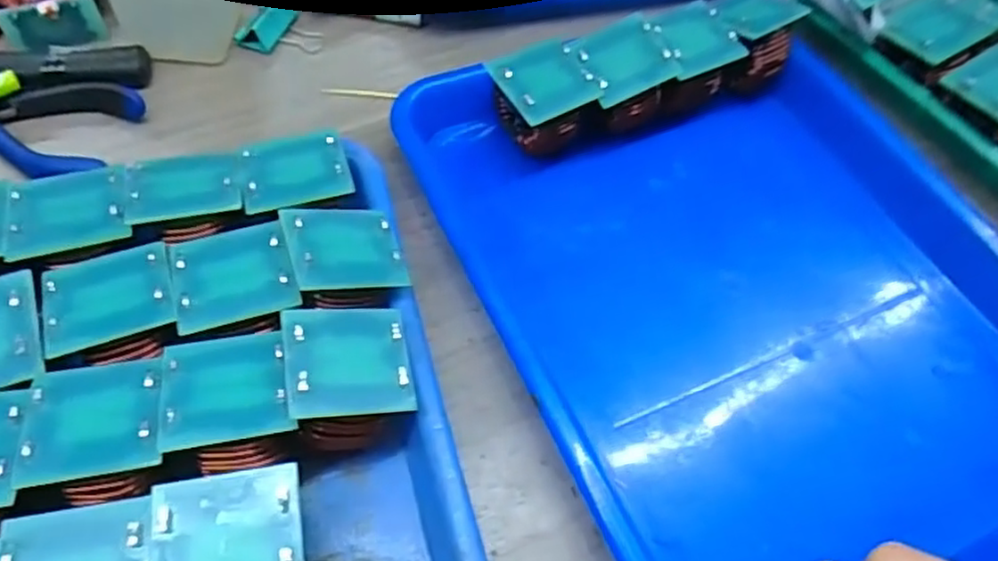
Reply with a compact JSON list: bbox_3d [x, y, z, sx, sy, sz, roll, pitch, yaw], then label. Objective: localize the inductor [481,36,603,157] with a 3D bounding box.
[{"bbox_3d":[0.022,-0.094,0.374,0.048,0.046,0.045,-22,62,-16],"label":"inductor"}]

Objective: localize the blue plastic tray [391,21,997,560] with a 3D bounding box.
[{"bbox_3d":[0.130,-0.002,0.335,0.272,0.032,0.295,-16,60,-14],"label":"blue plastic tray"}]

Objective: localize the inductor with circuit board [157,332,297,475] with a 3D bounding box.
[{"bbox_3d":[-0.101,0.045,0.262,0.045,0.026,0.047,-9,59,-9],"label":"inductor with circuit board"}]

